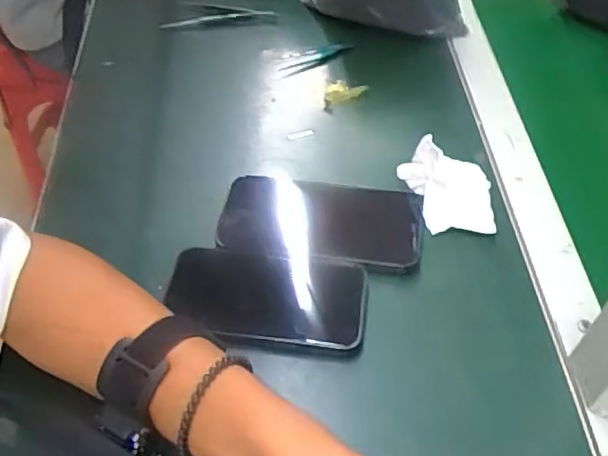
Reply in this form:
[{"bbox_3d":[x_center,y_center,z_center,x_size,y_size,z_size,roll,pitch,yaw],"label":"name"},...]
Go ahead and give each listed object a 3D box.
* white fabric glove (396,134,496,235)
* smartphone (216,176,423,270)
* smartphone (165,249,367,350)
[{"bbox_3d":[0.118,-0.033,0.503,0.074,0.041,0.062,-1,53,-1],"label":"white fabric glove"},{"bbox_3d":[0.013,-0.008,0.505,0.161,0.013,0.087,10,53,7],"label":"smartphone"},{"bbox_3d":[-0.028,0.052,0.464,0.144,0.015,0.079,5,49,8],"label":"smartphone"}]

